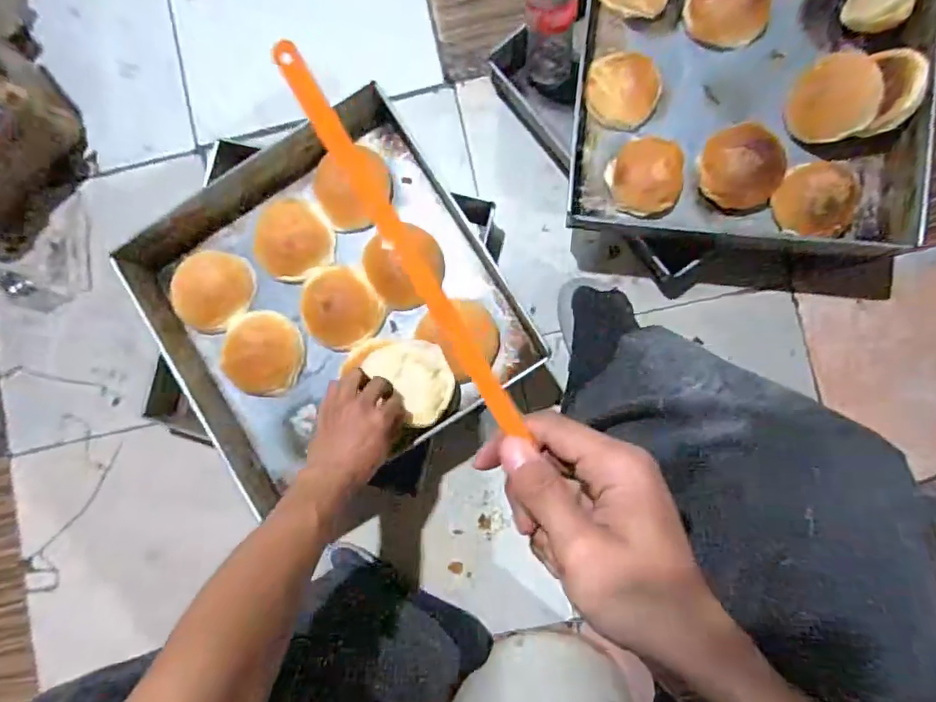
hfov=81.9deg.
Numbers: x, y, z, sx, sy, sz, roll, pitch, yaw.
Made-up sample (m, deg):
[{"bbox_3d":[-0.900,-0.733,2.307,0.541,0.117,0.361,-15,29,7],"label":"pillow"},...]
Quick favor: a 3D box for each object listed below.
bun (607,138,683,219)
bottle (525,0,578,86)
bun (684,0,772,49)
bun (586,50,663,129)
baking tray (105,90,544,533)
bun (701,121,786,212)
[{"bbox_3d":[0.230,-0.225,0.698,0.100,0.049,0.089,24,89,5],"label":"bun"},{"bbox_3d":[0.105,-0.419,0.684,0.065,0.191,0.056,0,87,4],"label":"bottle"},{"bbox_3d":[0.340,-0.449,0.699,0.106,0.054,0.090,33,89,5],"label":"bun"},{"bbox_3d":[0.202,-0.337,0.707,0.097,0.035,0.085,18,88,5],"label":"bun"},{"bbox_3d":[-0.187,-0.064,0.705,0.415,0.086,0.418,-31,85,2],"label":"baking tray"},{"bbox_3d":[0.350,-0.235,0.688,0.101,0.053,0.081,27,89,5],"label":"bun"}]

